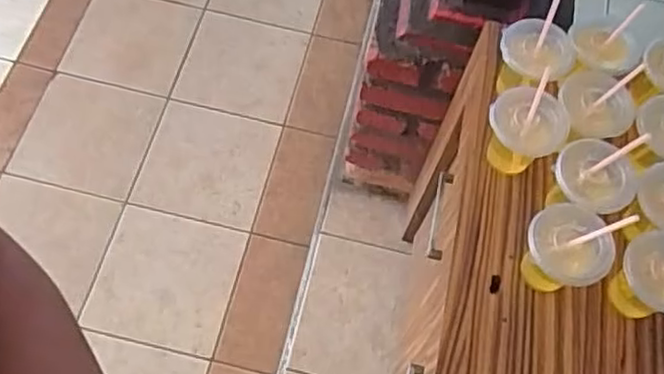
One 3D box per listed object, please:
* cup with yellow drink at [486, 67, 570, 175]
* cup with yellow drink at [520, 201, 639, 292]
[{"bbox_3d":[0.233,-0.065,0.831,0.088,0.107,0.084,2,63,-4],"label":"cup with yellow drink"},{"bbox_3d":[0.260,0.063,0.747,0.088,0.148,0.079,35,65,12],"label":"cup with yellow drink"}]

